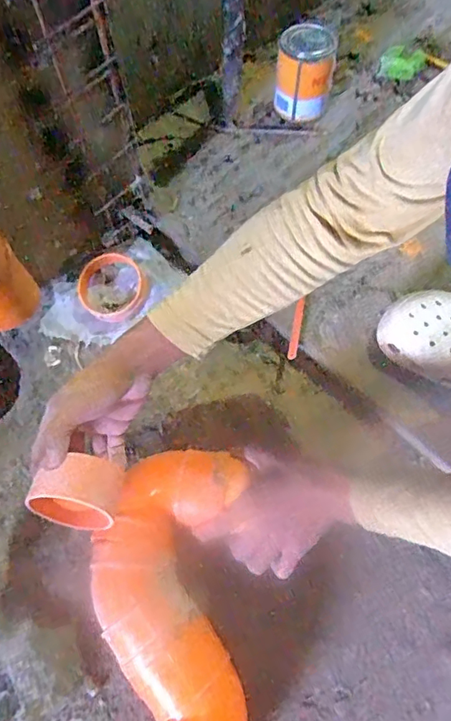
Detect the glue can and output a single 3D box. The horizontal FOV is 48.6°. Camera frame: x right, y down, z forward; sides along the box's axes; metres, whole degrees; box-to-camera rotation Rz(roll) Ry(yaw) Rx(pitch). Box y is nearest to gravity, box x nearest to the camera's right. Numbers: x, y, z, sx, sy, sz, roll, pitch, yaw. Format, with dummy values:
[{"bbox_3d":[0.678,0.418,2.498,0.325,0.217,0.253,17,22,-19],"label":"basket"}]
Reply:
[{"bbox_3d":[0.119,-0.433,0.752,0.082,0.095,0.093,6,67,4],"label":"glue can"}]

